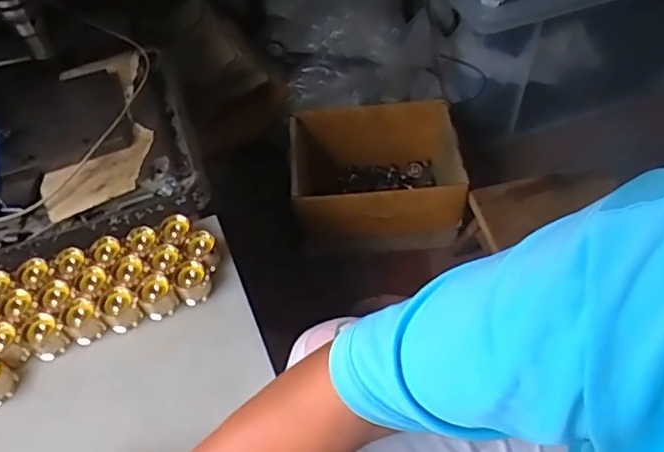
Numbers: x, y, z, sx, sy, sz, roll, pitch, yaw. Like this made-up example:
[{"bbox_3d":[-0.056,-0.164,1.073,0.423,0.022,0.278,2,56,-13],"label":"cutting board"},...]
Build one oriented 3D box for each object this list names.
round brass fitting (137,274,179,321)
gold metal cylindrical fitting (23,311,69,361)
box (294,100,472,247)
[{"bbox_3d":[-0.202,0.082,0.660,0.040,0.032,0.042,-2,54,3],"label":"round brass fitting"},{"bbox_3d":[-0.319,0.124,0.638,0.039,0.043,0.036,-2,54,3],"label":"gold metal cylindrical fitting"},{"bbox_3d":[0.087,-0.079,1.173,0.332,0.213,0.255,1,54,5],"label":"box"}]

